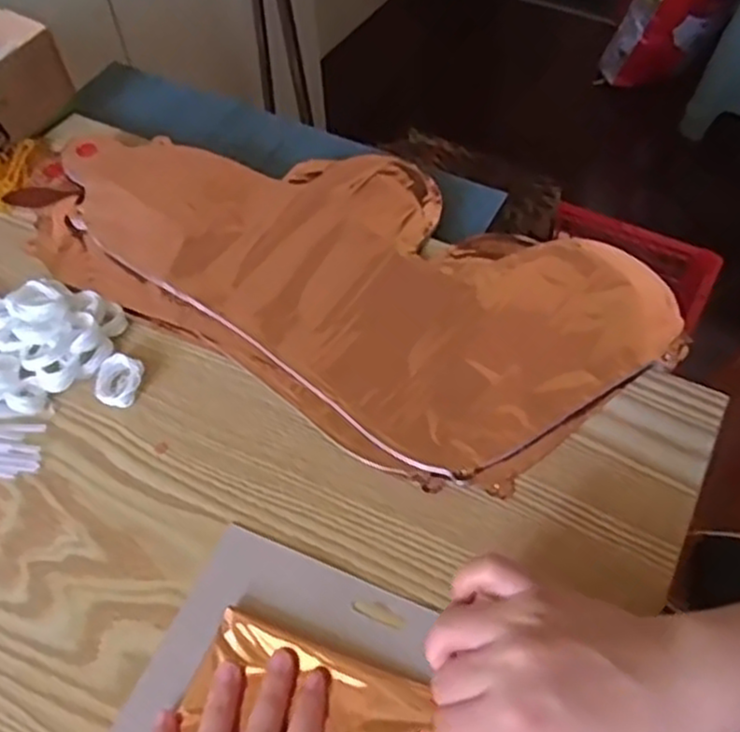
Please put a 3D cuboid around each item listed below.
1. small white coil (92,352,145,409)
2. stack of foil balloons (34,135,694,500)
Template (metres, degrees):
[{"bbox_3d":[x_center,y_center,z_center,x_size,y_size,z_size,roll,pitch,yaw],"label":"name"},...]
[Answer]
[{"bbox_3d":[-0.158,0.008,0.467,0.028,0.014,0.031,4,55,6],"label":"small white coil"},{"bbox_3d":[-0.024,-0.071,0.514,0.416,0.025,0.211,28,60,21],"label":"stack of foil balloons"}]

